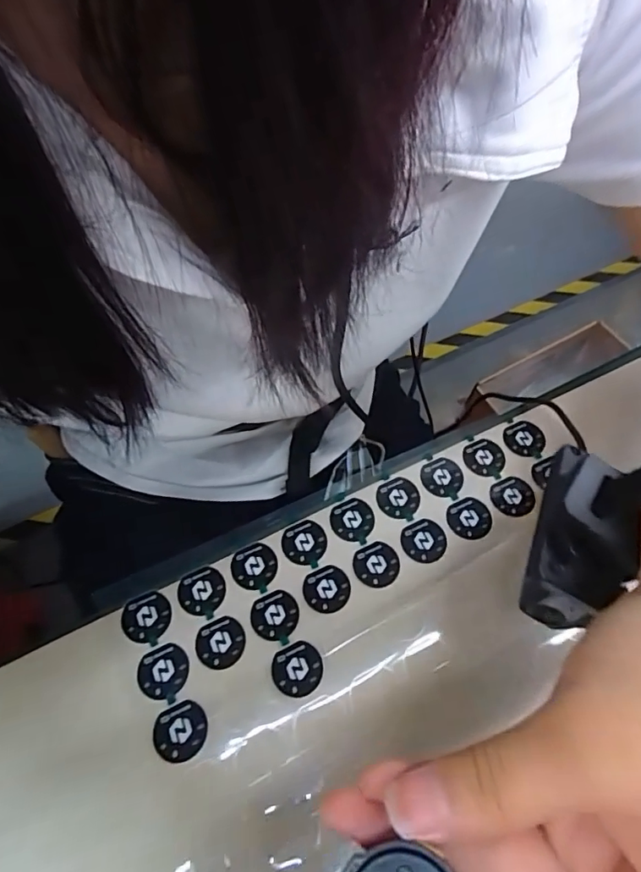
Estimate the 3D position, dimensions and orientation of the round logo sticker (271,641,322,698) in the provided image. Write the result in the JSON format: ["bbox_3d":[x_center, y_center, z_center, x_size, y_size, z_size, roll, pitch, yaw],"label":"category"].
[{"bbox_3d":[-0.011,0.111,0.236,0.023,0.004,0.023,-2,57,4],"label":"round logo sticker"}]

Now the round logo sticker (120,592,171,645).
[{"bbox_3d":[-0.087,0.091,0.248,0.024,0.004,0.023,-1,62,2],"label":"round logo sticker"}]

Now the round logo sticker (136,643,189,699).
[{"bbox_3d":[-0.075,0.113,0.238,0.024,0.004,0.023,-1,59,1],"label":"round logo sticker"}]

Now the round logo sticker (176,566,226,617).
[{"bbox_3d":[-0.061,0.080,0.256,0.023,0.004,0.024,0,62,0],"label":"round logo sticker"}]

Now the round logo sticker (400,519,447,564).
[{"bbox_3d":[0.056,0.056,0.267,0.023,0.004,0.023,0,62,0],"label":"round logo sticker"}]

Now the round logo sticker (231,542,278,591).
[{"bbox_3d":[-0.035,0.069,0.262,0.023,0.004,0.024,0,63,1],"label":"round logo sticker"}]

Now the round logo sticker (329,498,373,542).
[{"bbox_3d":[0.017,0.046,0.272,0.024,0.004,0.023,0,62,0],"label":"round logo sticker"}]

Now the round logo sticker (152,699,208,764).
[{"bbox_3d":[-0.063,0.133,0.224,0.024,0.004,0.023,-10,62,-5],"label":"round logo sticker"}]

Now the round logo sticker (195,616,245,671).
[{"bbox_3d":[-0.049,0.102,0.244,0.023,0.004,0.023,0,60,0],"label":"round logo sticker"}]

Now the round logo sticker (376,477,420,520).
[{"bbox_3d":[0.044,0.035,0.280,0.023,0.004,0.023,0,64,0],"label":"round logo sticker"}]

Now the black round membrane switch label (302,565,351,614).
[{"bbox_3d":[0.003,0.078,0.254,0.024,0.004,0.023,0,62,0],"label":"black round membrane switch label"}]

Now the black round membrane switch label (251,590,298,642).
[{"bbox_3d":[-0.023,0.090,0.249,0.023,0.004,0.023,0,62,0],"label":"black round membrane switch label"}]

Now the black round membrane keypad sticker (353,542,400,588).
[{"bbox_3d":[0.030,0.068,0.262,0.024,0.004,0.023,-1,62,2],"label":"black round membrane keypad sticker"}]

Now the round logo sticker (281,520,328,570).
[{"bbox_3d":[-0.009,0.057,0.268,0.023,0.004,0.023,0,64,1],"label":"round logo sticker"}]

